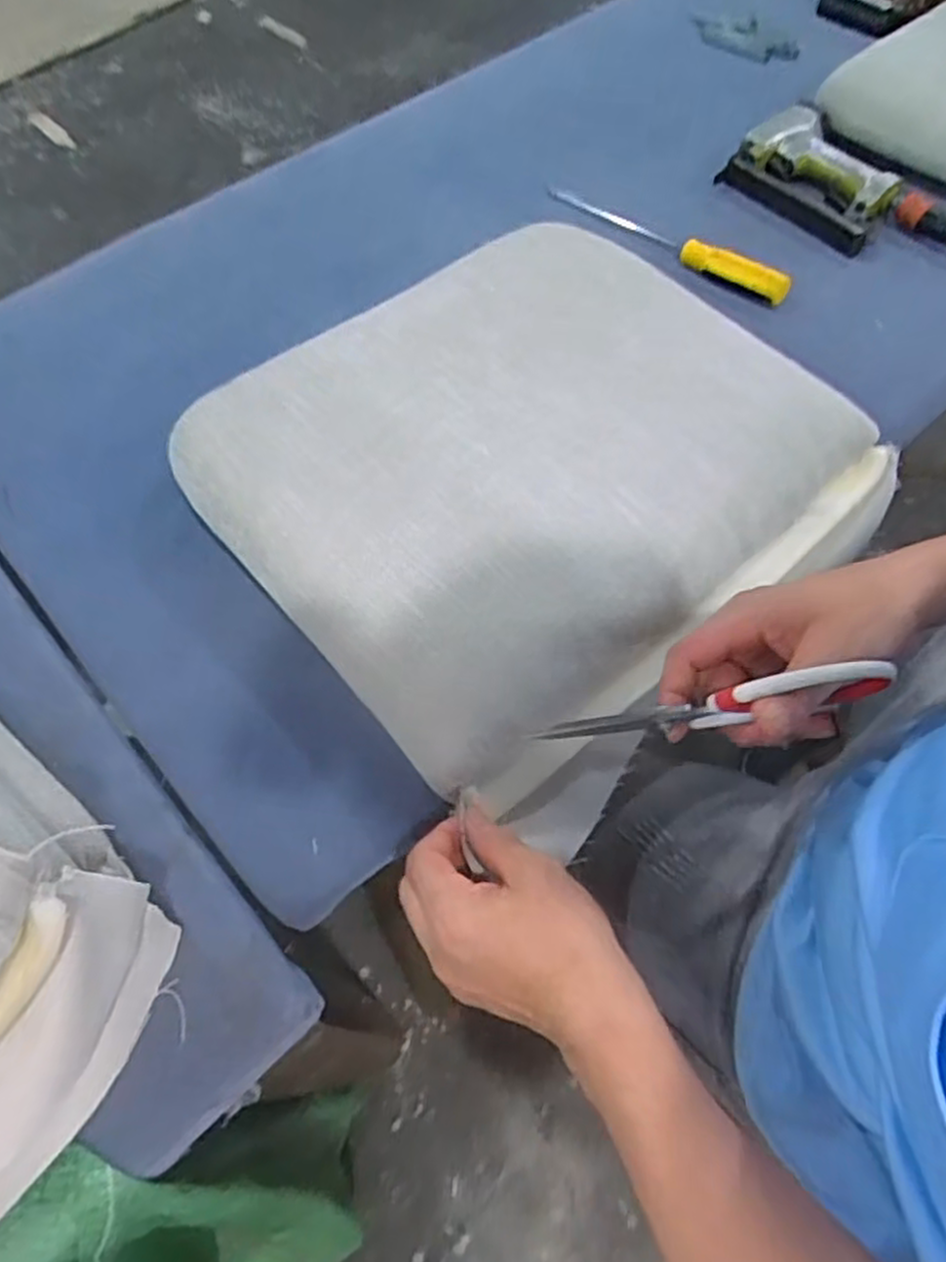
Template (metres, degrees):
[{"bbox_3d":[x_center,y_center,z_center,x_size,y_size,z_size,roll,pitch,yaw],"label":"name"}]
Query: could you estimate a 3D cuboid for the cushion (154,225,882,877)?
[{"bbox_3d":[0.043,-0.117,0.574,0.401,0.106,0.427,41,66,21],"label":"cushion"}]

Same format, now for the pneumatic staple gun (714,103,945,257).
[{"bbox_3d":[0.399,-0.472,0.782,0.131,0.043,0.262,-37,65,-18],"label":"pneumatic staple gun"}]

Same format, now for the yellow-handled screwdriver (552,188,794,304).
[{"bbox_3d":[0.198,-0.409,0.763,0.028,0.028,0.280,-38,63,-21],"label":"yellow-handled screwdriver"}]

